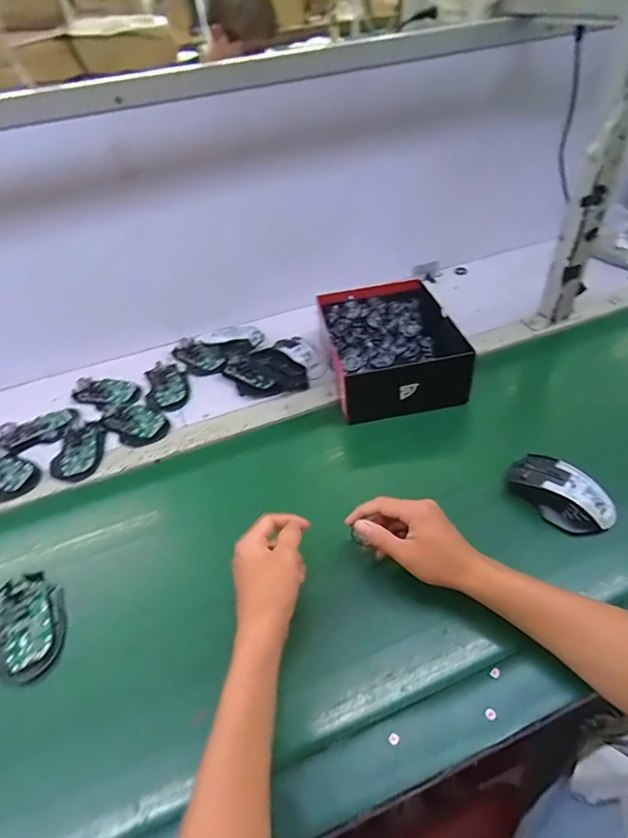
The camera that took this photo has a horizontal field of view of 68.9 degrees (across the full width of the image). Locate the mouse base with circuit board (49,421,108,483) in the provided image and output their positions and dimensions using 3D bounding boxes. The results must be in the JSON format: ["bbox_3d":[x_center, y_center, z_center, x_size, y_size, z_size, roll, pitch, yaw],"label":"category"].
[{"bbox_3d":[-0.347,0.045,0.670,0.068,0.016,0.110,-9,43,-4],"label":"mouse base with circuit board"}]

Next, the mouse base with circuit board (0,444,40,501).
[{"bbox_3d":[-0.446,0.076,0.649,0.121,0.022,0.067,20,48,25],"label":"mouse base with circuit board"}]

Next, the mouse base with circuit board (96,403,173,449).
[{"bbox_3d":[-0.270,0.006,0.698,0.104,0.014,0.068,28,52,31],"label":"mouse base with circuit board"}]

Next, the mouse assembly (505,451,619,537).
[{"bbox_3d":[0.283,0.082,0.526,0.065,0.035,0.117,-35,50,-28],"label":"mouse assembly"}]

